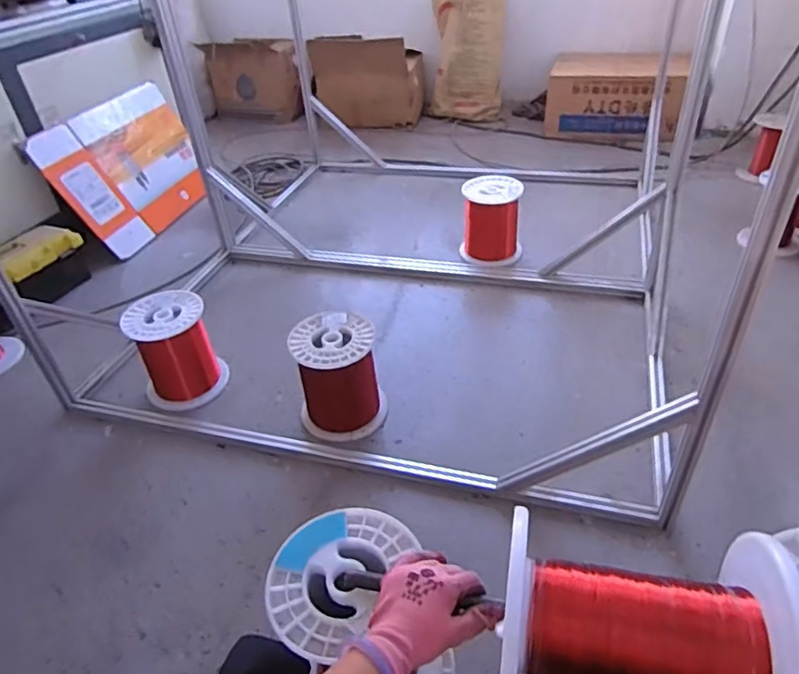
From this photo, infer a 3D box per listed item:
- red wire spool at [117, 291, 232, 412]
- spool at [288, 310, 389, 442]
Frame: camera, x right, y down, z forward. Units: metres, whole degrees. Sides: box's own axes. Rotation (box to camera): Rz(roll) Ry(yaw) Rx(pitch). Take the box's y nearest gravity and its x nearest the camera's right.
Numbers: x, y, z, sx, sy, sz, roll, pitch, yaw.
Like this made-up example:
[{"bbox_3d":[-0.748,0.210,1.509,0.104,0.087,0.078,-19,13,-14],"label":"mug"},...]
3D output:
[{"bbox_3d":[-0.591,0.035,1.525,0.202,0.252,0.189,-3,37,2],"label":"red wire spool"},{"bbox_3d":[-0.147,0.095,1.398,0.199,0.240,0.212,-4,40,3],"label":"spool"}]

